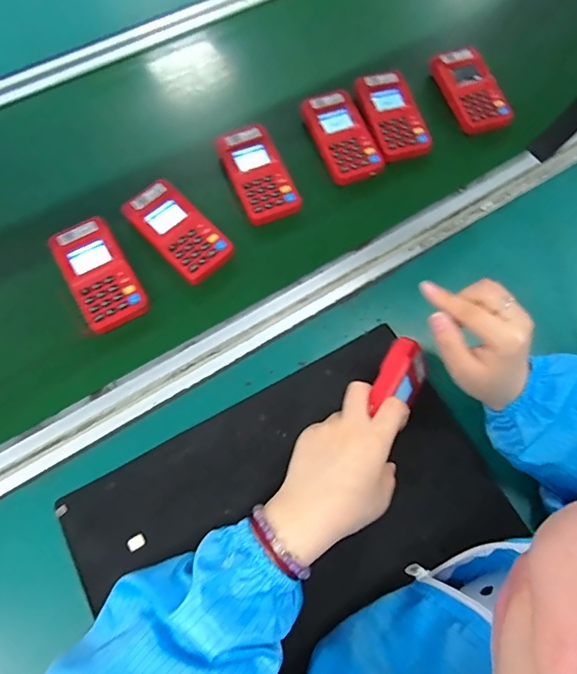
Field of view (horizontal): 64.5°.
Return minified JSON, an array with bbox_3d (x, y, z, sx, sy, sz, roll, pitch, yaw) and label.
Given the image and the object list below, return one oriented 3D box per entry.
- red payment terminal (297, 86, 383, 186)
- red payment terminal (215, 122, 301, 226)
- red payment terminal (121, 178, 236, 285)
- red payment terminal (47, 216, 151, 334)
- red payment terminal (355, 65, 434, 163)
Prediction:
[{"bbox_3d":[0.065,-0.244,0.559,0.065,0.026,0.126,-20,72,-10],"label":"red payment terminal"},{"bbox_3d":[-0.037,-0.191,0.536,0.062,0.027,0.122,-23,72,-11],"label":"red payment terminal"},{"bbox_3d":[-0.121,-0.118,0.502,0.063,0.017,0.120,-42,77,-16],"label":"red payment terminal"},{"bbox_3d":[-0.199,-0.066,0.480,0.065,0.018,0.123,-31,74,-13],"label":"red payment terminal"},{"bbox_3d":[0.127,-0.276,0.572,0.064,0.028,0.128,-17,71,-9],"label":"red payment terminal"}]

